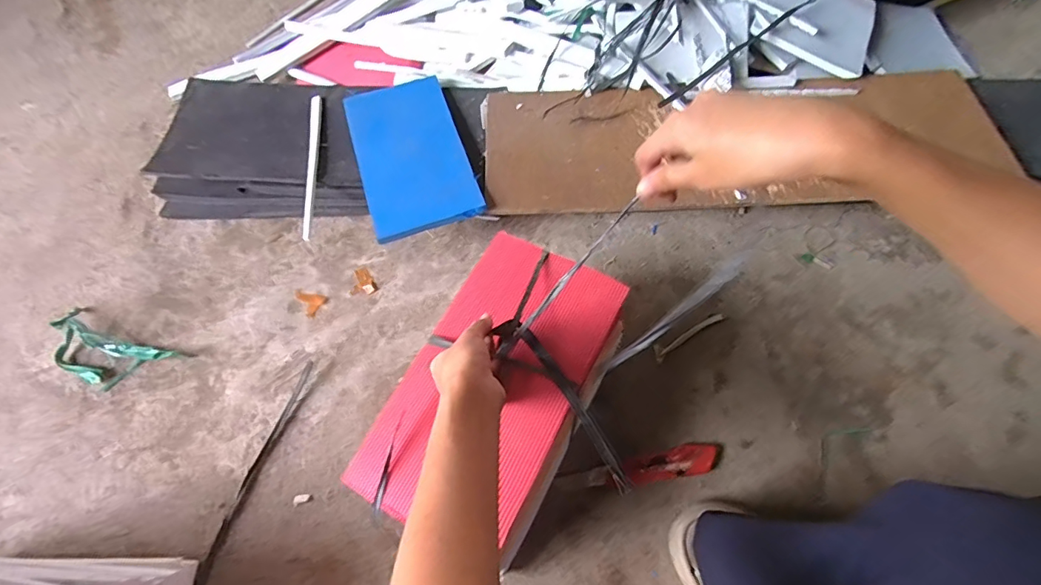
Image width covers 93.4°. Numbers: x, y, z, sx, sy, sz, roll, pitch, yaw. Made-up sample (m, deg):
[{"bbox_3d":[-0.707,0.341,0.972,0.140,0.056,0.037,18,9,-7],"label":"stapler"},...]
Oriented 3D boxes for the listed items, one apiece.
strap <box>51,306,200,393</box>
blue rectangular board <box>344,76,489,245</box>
[{"bbox_3d":[-0.539,0.078,0.638,0.175,0.035,0.079,19,67,12],"label":"strap"},{"bbox_3d":[-0.159,-0.207,0.709,0.149,0.022,0.287,-19,65,-6],"label":"blue rectangular board"}]

